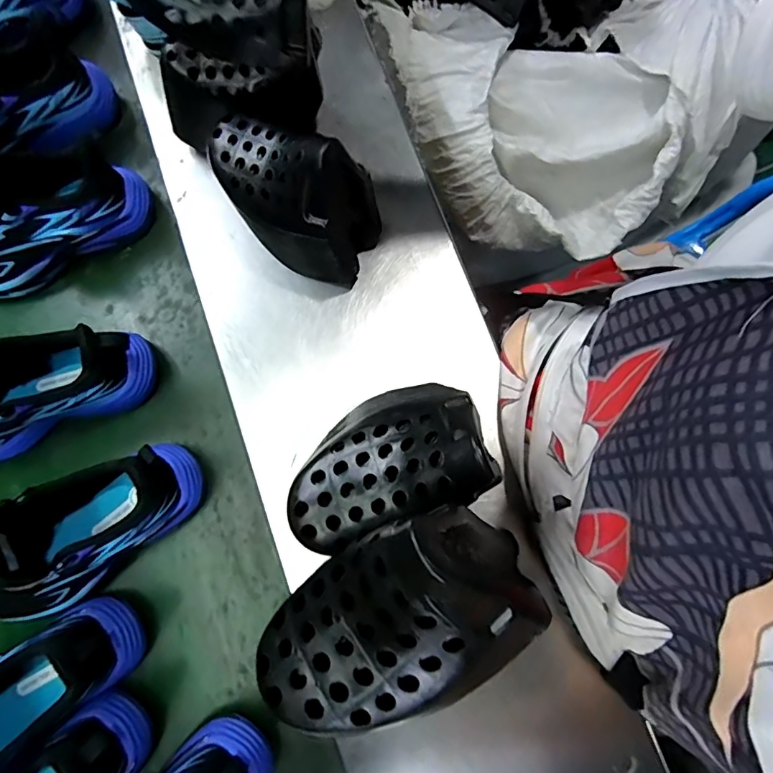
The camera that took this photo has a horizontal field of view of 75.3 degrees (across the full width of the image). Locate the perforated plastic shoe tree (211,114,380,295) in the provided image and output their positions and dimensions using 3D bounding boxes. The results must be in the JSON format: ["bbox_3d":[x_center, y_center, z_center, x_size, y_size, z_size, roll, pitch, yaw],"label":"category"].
[{"bbox_3d":[-0.075,-0.150,0.411,0.123,0.127,0.068,22,80,4],"label":"perforated plastic shoe tree"}]

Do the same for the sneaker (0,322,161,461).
[{"bbox_3d":[-0.300,-0.001,0.400,0.191,0.133,0.073,-22,80,-5],"label":"sneaker"}]

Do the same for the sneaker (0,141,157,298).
[{"bbox_3d":[-0.322,-0.159,0.431,0.196,0.126,0.084,-26,80,-5],"label":"sneaker"}]

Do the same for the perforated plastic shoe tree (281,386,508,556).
[{"bbox_3d":[-0.004,0.042,0.302,0.125,0.085,0.082,-21,80,-4],"label":"perforated plastic shoe tree"}]

